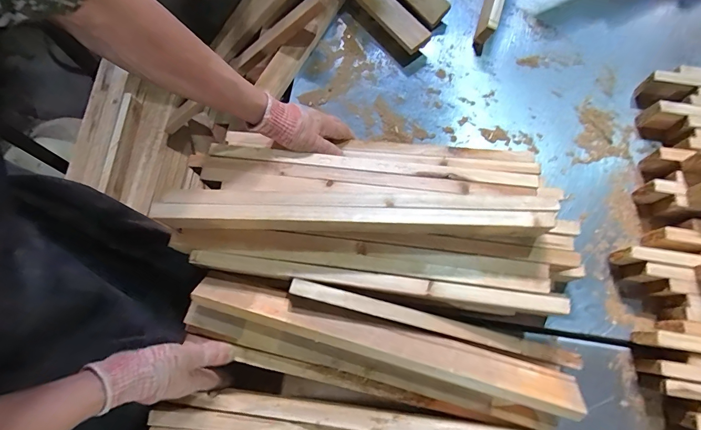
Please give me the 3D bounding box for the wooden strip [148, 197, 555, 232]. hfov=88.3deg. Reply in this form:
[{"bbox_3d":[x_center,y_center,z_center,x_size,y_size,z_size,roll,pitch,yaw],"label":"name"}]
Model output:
[{"bbox_3d":[-0.001,0.001,0.470,0.490,0.052,0.038,1,71,1],"label":"wooden strip"}]

